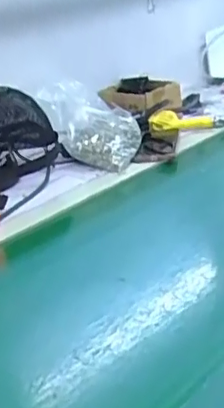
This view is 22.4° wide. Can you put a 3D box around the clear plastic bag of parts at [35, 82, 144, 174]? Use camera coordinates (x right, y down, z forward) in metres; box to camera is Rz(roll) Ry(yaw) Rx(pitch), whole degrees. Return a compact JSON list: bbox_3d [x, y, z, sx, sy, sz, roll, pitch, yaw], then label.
[{"bbox_3d":[-0.036,-0.150,1.067,0.185,0.139,0.120,13,30,41],"label":"clear plastic bag of parts"}]

